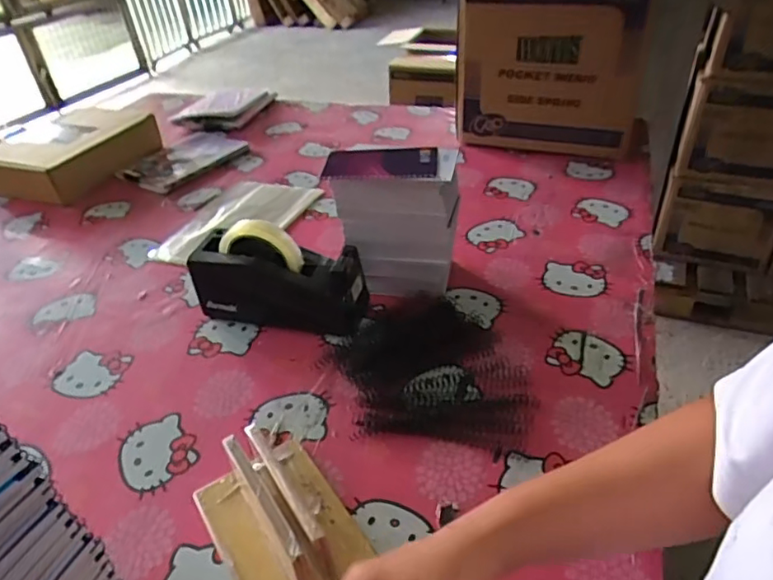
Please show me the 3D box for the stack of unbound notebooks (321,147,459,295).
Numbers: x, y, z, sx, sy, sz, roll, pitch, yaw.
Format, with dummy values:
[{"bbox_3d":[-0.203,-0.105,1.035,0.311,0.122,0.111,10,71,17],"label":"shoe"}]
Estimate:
[{"bbox_3d":[0.015,-0.081,0.711,0.151,0.175,0.086,3,38,10],"label":"stack of unbound notebooks"}]

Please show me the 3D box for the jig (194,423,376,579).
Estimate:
[{"bbox_3d":[-0.097,0.176,0.473,0.105,0.074,0.176,-26,42,-25],"label":"jig"}]

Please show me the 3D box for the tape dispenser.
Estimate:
[{"bbox_3d":[-0.133,-0.019,0.690,0.204,0.117,0.072,4,38,12],"label":"tape dispenser"}]

